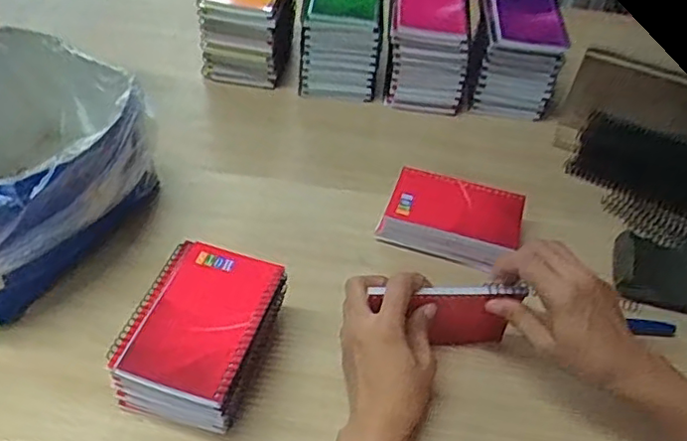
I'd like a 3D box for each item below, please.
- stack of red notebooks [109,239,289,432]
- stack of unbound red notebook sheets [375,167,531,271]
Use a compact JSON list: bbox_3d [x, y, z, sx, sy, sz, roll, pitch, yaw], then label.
[{"bbox_3d":[-0.115,0.098,0.521,0.103,0.078,0.140,16,47,9],"label":"stack of red notebooks"},{"bbox_3d":[0.114,-0.002,0.664,0.138,0.040,0.091,16,47,9],"label":"stack of unbound red notebook sheets"}]

